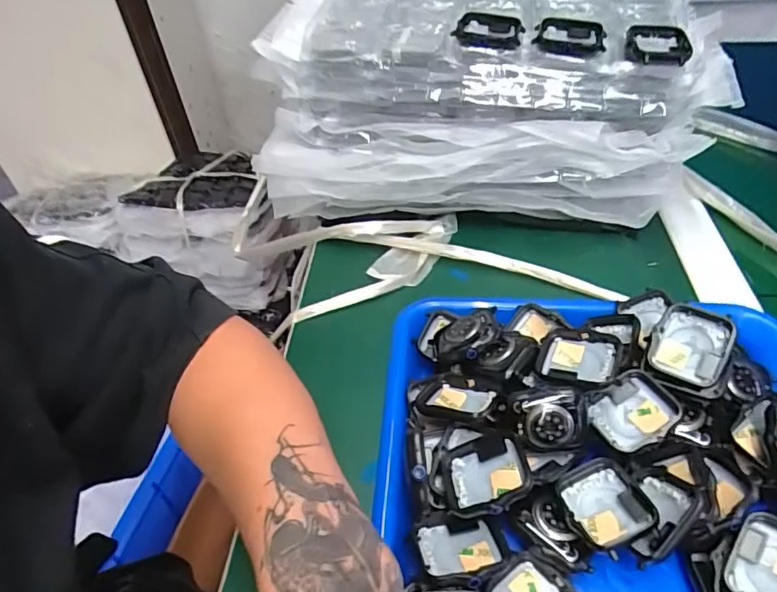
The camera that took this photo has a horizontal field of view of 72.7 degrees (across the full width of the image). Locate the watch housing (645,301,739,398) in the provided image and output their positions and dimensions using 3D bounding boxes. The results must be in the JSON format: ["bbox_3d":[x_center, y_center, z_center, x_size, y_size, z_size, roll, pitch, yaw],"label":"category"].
[{"bbox_3d":[0.169,0.030,0.298,0.039,0.010,0.048,16,79,25],"label":"watch housing"}]

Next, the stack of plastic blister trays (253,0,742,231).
[{"bbox_3d":[0.084,-0.221,0.519,0.338,0.160,0.329,1,46,8],"label":"stack of plastic blister trays"}]

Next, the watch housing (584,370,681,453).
[{"bbox_3d":[0.132,0.061,0.286,0.040,0.011,0.035,-28,49,-19],"label":"watch housing"}]

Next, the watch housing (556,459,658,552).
[{"bbox_3d":[0.109,0.106,0.265,0.038,0.010,0.042,-26,36,-3],"label":"watch housing"}]

